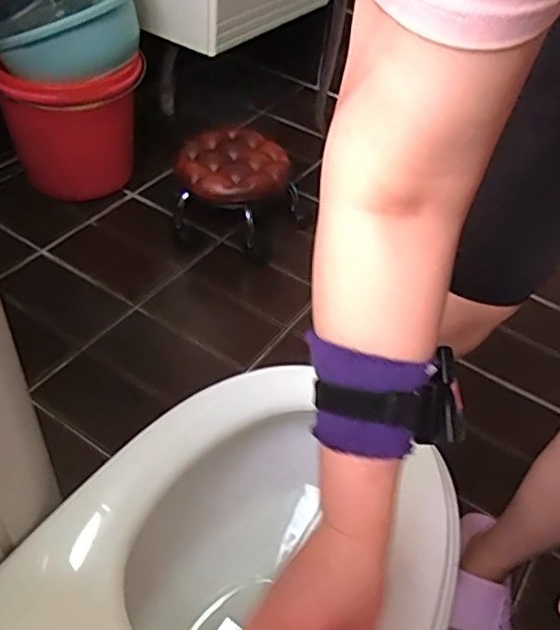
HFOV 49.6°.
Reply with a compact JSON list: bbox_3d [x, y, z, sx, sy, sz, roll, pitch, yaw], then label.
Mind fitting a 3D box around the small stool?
[{"bbox_3d":[-0.097,-0.291,1.453,0.290,0.204,0.255,4,45,-4],"label":"small stool"}]

